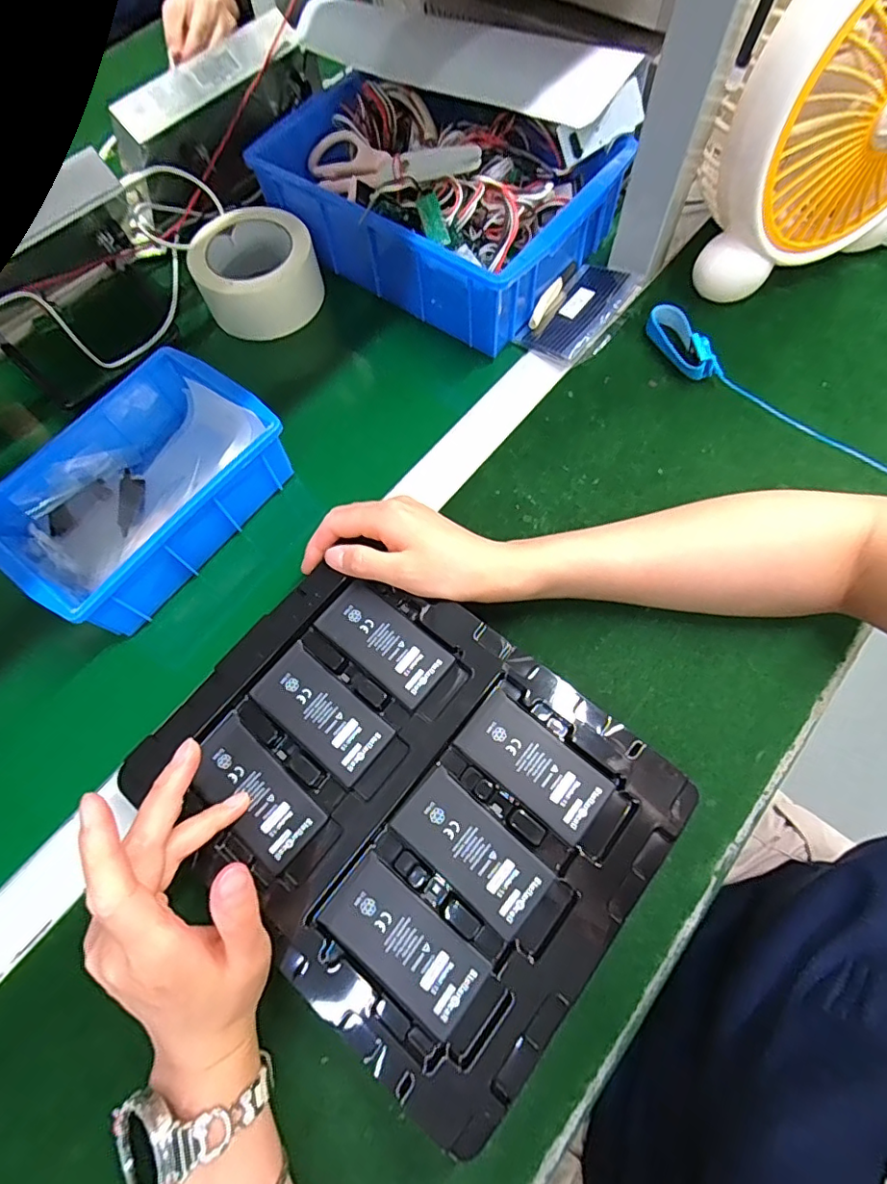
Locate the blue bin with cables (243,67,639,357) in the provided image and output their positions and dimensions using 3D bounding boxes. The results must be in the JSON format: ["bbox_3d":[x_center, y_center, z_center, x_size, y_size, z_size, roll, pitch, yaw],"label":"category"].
[{"bbox_3d":[-0.010,-0.363,0.494,0.293,0.093,0.184,33,74,14],"label":"blue bin with cables"}]

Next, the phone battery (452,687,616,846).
[{"bbox_3d":[0.053,0.101,0.318,0.087,0.004,0.043,37,75,15],"label":"phone battery"}]

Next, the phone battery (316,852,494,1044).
[{"bbox_3d":[-0.021,0.188,0.288,0.088,0.004,0.044,36,74,15],"label":"phone battery"}]

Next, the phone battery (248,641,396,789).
[{"bbox_3d":[-0.076,0.075,0.334,0.087,0.004,0.043,37,75,15],"label":"phone battery"}]

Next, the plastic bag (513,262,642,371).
[{"bbox_3d":[0.121,-0.251,0.484,0.070,0.017,0.116,29,73,13],"label":"plastic bag"}]

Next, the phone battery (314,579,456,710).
[{"bbox_3d":[-0.038,0.032,0.349,0.086,0.004,0.043,37,75,15],"label":"phone battery"}]

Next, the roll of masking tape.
[{"bbox_3d":[-0.171,-0.293,0.498,0.108,0.049,0.116,-1,69,2],"label":"roll of masking tape"}]

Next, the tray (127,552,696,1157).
[{"bbox_3d":[-0.025,0.113,0.314,0.270,0.013,0.215,36,75,15],"label":"tray"}]

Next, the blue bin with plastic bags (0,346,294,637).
[{"bbox_3d":[-0.229,-0.080,0.411,0.134,0.057,0.195,33,74,14],"label":"blue bin with plastic bags"}]

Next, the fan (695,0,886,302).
[{"bbox_3d":[0.307,-0.366,0.403,0.214,0.237,0.093,-28,70,-8],"label":"fan"}]

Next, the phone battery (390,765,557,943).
[{"bbox_3d":[0.016,0.144,0.302,0.088,0.004,0.042,40,76,16],"label":"phone battery"}]

